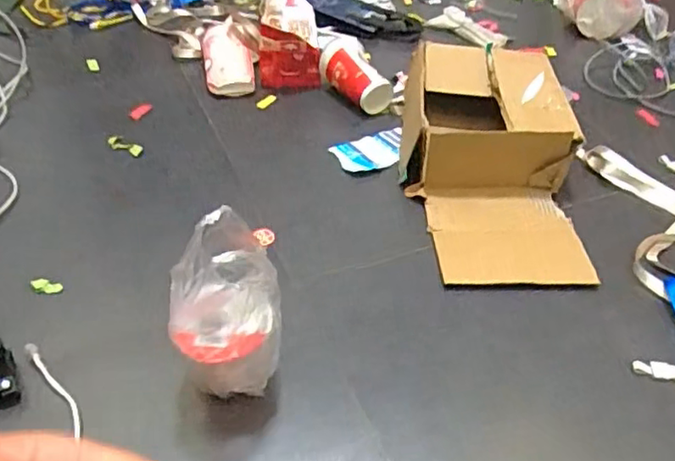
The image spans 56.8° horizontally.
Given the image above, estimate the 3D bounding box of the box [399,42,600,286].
[{"bbox_3d":[0.207,-0.114,0.870,0.223,0.092,0.434,2,44,2],"label":"box"}]

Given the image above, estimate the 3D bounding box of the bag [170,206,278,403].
[{"bbox_3d":[-0.104,0.082,0.587,0.099,0.216,0.090,-6,41,-9],"label":"bag"}]

